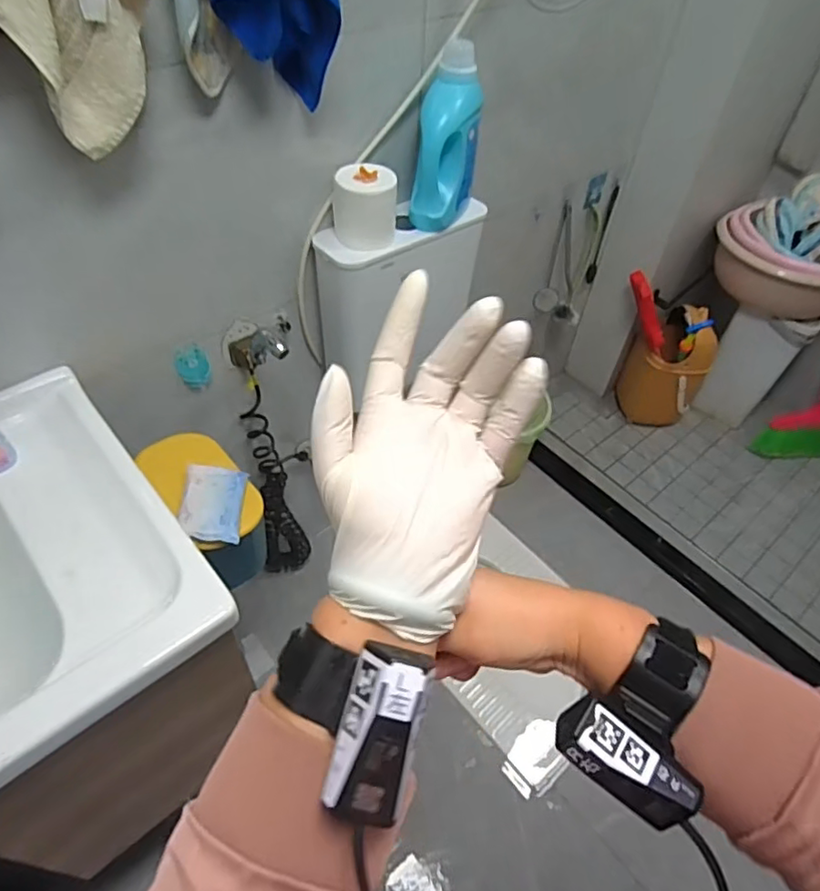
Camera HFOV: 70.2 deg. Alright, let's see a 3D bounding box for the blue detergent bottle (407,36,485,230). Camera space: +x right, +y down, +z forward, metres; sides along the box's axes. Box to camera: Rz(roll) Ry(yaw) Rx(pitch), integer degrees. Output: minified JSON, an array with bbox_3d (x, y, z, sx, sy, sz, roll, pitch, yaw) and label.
[{"bbox_3d":[0.049,-0.486,0.943,0.095,0.240,0.122,25,52,16],"label":"blue detergent bottle"}]

